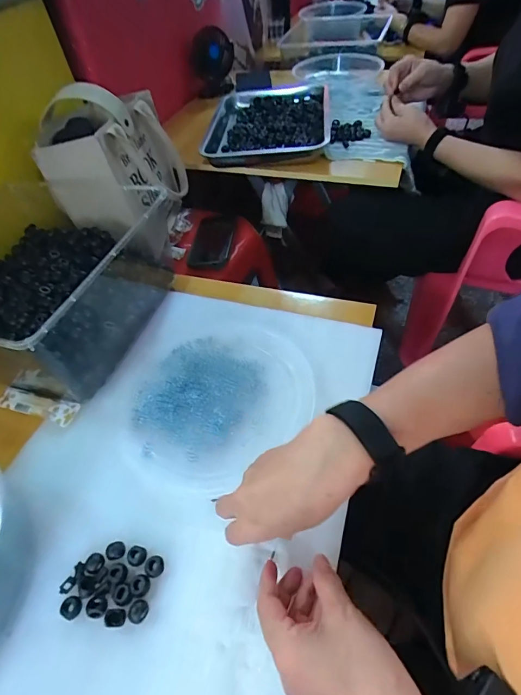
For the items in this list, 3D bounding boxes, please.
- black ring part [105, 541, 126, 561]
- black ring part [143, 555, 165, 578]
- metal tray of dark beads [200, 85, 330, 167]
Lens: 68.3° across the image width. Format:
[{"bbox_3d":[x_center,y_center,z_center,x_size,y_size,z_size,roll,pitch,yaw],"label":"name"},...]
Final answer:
[{"bbox_3d":[-0.143,0.200,0.379,0.018,0.004,0.017,-3,50,4],"label":"black ring part"},{"bbox_3d":[-0.101,0.209,0.366,0.017,0.006,0.017,-27,52,-16],"label":"black ring part"},{"bbox_3d":[0.011,-0.491,0.839,0.269,0.049,0.296,1,50,7],"label":"metal tray of dark beads"}]

